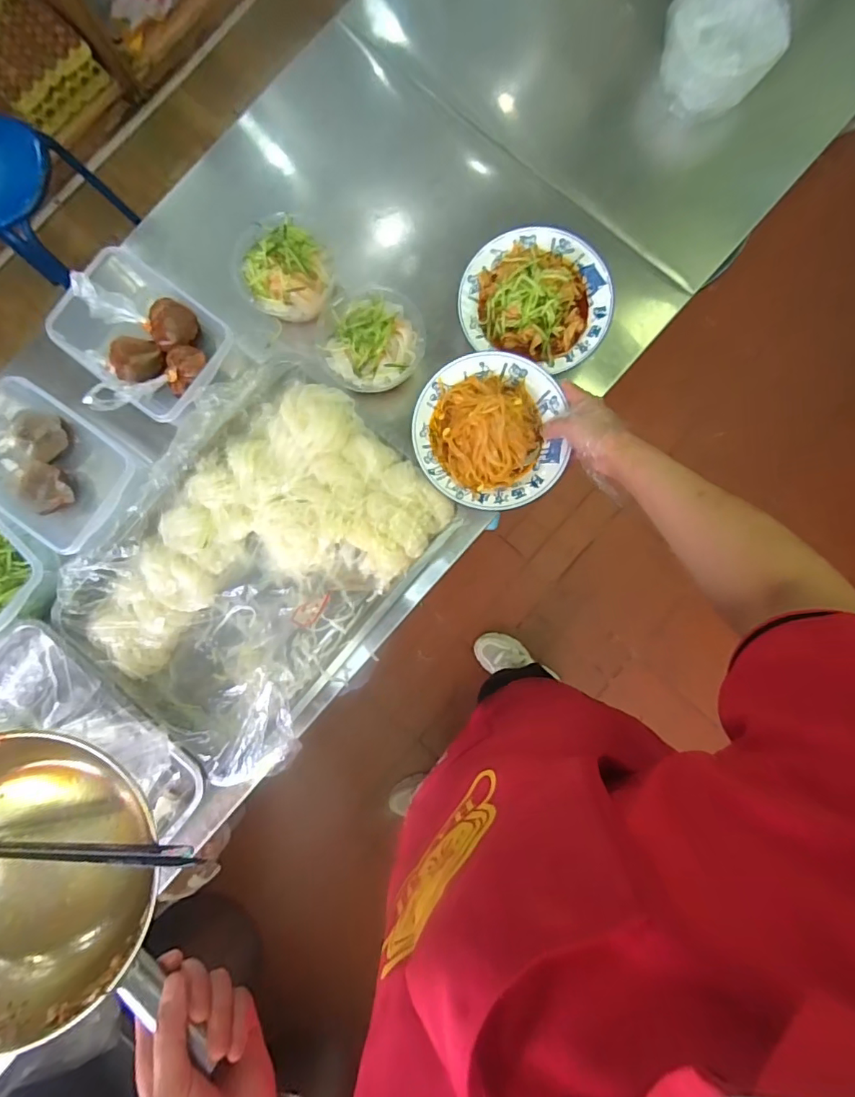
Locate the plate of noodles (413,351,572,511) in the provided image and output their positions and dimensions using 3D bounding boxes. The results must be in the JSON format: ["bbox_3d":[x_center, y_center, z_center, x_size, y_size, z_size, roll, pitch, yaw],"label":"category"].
[{"bbox_3d":[0.077,-0.147,0.631,0.181,0.041,0.190,0,86,2],"label":"plate of noodles"}]

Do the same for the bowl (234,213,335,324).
[{"bbox_3d":[-0.192,-0.384,0.688,0.120,0.050,0.127,0,86,2],"label":"bowl"}]

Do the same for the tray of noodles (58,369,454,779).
[{"bbox_3d":[-0.214,0.029,0.672,0.358,0.080,0.481,44,89,4],"label":"tray of noodles"}]

